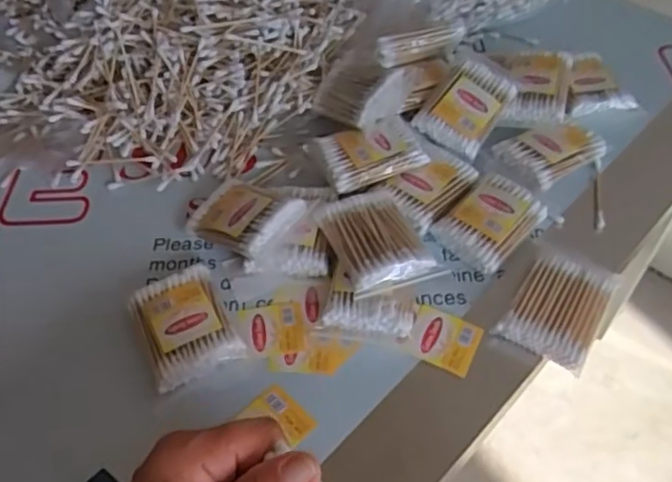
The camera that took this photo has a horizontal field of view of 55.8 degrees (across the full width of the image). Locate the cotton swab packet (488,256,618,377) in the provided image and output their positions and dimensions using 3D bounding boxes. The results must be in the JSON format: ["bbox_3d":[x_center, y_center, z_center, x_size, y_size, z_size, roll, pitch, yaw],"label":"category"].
[{"bbox_3d":[0.149,0.044,0.423,0.056,0.020,0.078,25,54,21],"label":"cotton swab packet"}]

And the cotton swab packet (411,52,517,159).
[{"bbox_3d":[0.105,-0.110,0.507,0.054,0.015,0.076,34,78,7],"label":"cotton swab packet"}]

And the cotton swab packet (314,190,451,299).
[{"bbox_3d":[0.031,0.001,0.436,0.066,0.024,0.080,-18,51,-14],"label":"cotton swab packet"}]

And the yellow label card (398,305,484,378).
[{"bbox_3d":[0.070,0.064,0.416,0.044,0.005,0.038,23,55,15],"label":"yellow label card"}]

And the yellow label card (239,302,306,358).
[{"bbox_3d":[-0.043,0.059,0.422,0.041,0.007,0.039,-6,49,-5],"label":"yellow label card"}]

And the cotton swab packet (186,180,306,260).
[{"bbox_3d":[-0.067,-0.015,0.460,0.077,0.021,0.054,19,59,37],"label":"cotton swab packet"}]

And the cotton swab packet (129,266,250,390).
[{"bbox_3d":[-0.098,0.055,0.416,0.057,0.015,0.075,-21,52,-17],"label":"cotton swab packet"}]

